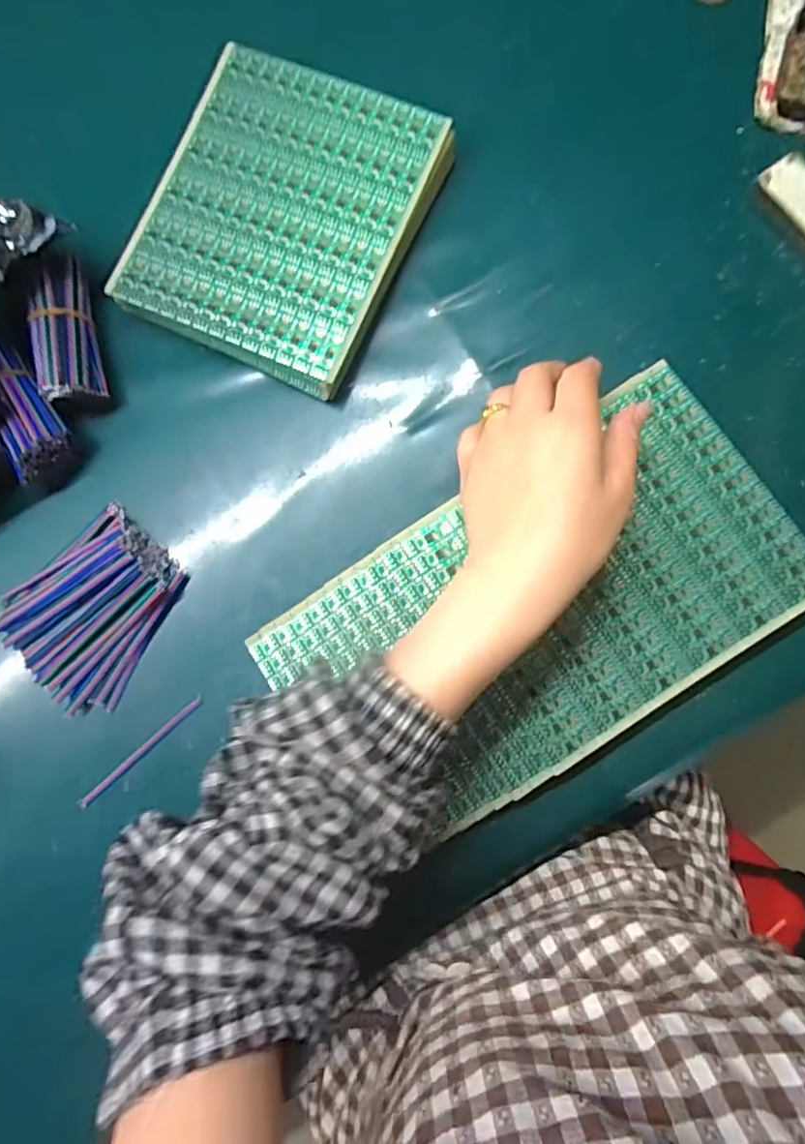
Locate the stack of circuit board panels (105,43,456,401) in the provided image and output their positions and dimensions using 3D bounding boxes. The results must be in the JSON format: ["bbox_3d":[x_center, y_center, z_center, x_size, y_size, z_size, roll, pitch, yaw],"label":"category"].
[{"bbox_3d":[-0.079,-0.236,0.382,0.167,0.029,0.194,24,87,4],"label":"stack of circuit board panels"}]

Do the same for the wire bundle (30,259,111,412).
[{"bbox_3d":[-0.222,-0.154,0.378,0.040,0.040,0.098,-12,84,3],"label":"wire bundle"}]

